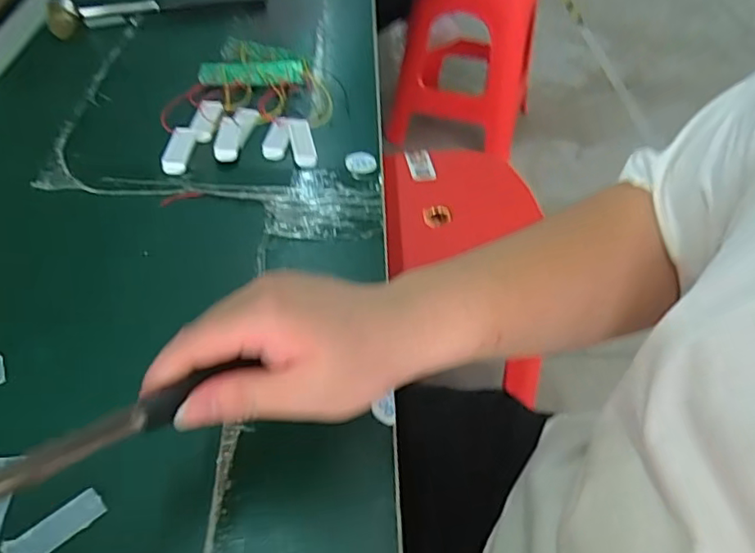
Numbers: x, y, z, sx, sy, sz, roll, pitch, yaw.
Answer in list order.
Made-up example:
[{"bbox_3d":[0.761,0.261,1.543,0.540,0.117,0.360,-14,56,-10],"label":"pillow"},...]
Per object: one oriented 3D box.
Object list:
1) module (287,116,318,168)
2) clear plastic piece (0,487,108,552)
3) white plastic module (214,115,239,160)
[{"bbox_3d":[-0.070,-0.127,0.558,0.021,0.011,0.067,-8,48,-12],"label":"module"},{"bbox_3d":[-0.167,0.132,0.311,0.020,0.004,0.048,37,54,26],"label":"clear plastic piece"},{"bbox_3d":[-0.135,-0.125,0.543,0.018,0.014,0.056,0,47,-5],"label":"white plastic module"}]

